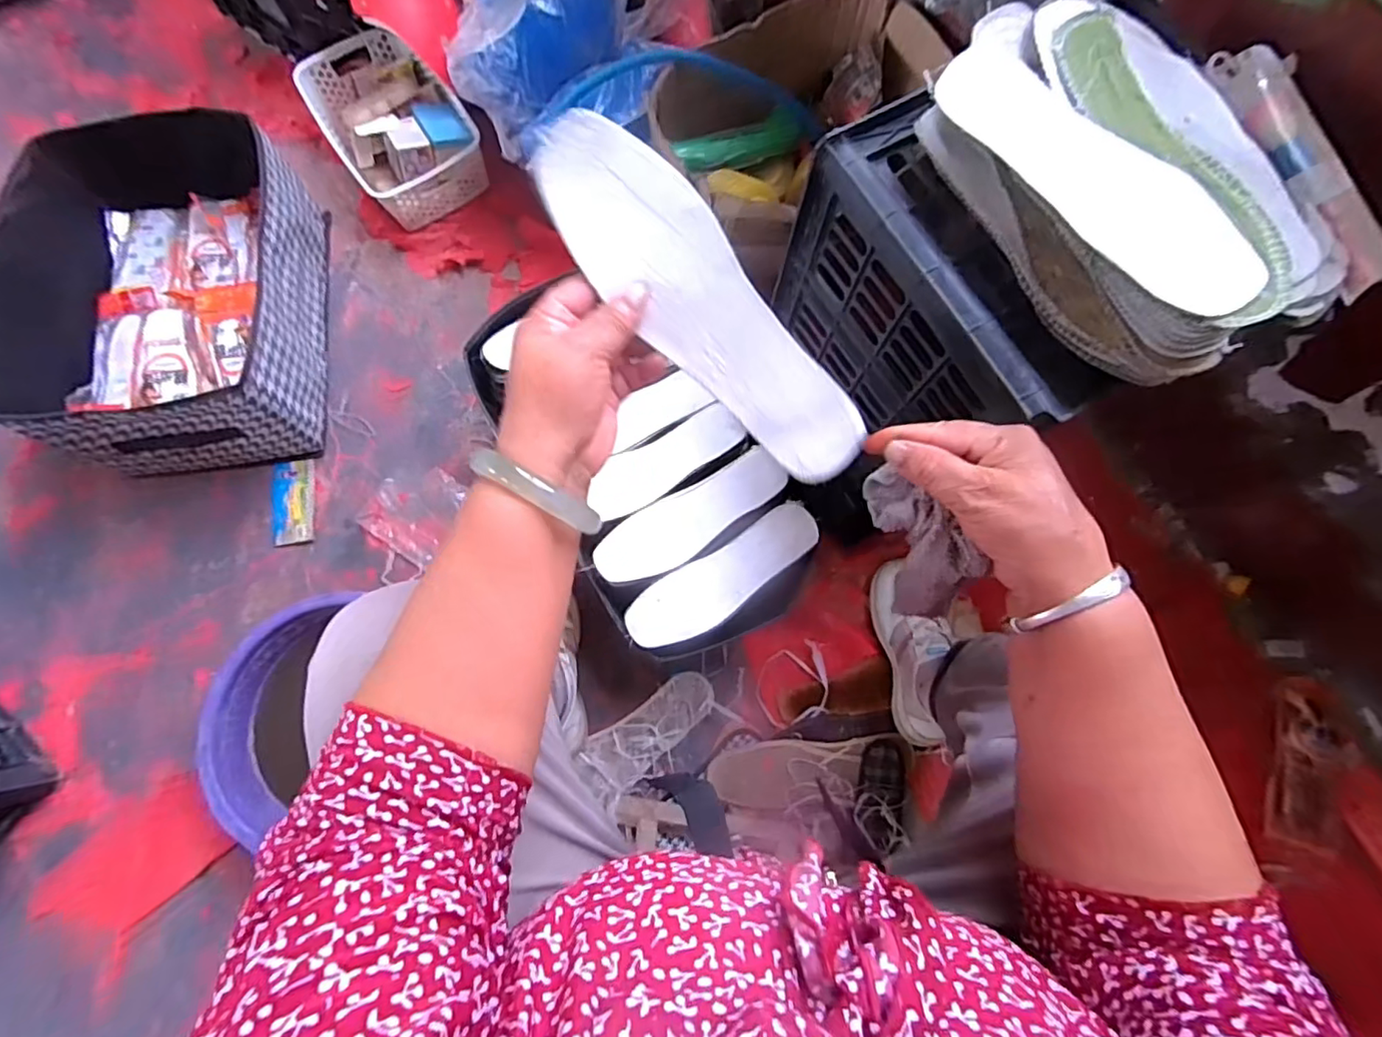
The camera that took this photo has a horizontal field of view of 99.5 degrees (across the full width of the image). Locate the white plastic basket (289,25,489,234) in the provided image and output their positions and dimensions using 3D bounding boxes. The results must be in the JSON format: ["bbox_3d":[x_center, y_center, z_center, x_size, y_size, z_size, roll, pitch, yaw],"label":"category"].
[{"bbox_3d":[-0.469,-0.625,0.933,0.194,0.091,0.311,-34,80,-9],"label":"white plastic basket"}]

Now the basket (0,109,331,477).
[{"bbox_3d":[-0.696,-0.311,0.796,0.322,0.162,0.459,-8,77,-4],"label":"basket"}]

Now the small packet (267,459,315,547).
[{"bbox_3d":[-0.567,-0.023,0.833,0.058,0.012,0.120,-8,77,-4],"label":"small packet"}]

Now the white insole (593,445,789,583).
[{"bbox_3d":[0.002,0.001,0.650,0.224,0.022,0.069,-29,79,-7],"label":"white insole"}]

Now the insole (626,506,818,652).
[{"bbox_3d":[0.038,0.066,0.644,0.230,0.016,0.071,-31,80,-7],"label":"insole"}]

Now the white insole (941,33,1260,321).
[{"bbox_3d":[0.254,-0.218,0.366,0.073,0.011,0.230,-35,76,-2],"label":"white insole"}]

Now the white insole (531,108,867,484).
[{"bbox_3d":[0.014,-0.115,0.328,0.233,0.013,0.068,41,107,-16],"label":"white insole"}]

